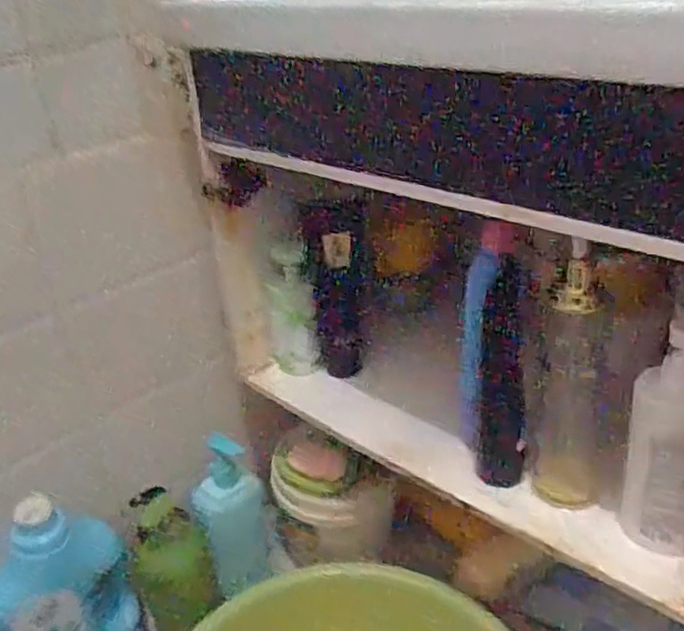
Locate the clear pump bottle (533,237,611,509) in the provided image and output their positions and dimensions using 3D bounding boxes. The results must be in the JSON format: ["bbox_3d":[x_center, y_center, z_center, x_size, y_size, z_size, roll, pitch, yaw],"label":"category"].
[{"bbox_3d":[0.198,0.066,0.596,0.054,0.216,0.042,3,28,17],"label":"clear pump bottle"}]

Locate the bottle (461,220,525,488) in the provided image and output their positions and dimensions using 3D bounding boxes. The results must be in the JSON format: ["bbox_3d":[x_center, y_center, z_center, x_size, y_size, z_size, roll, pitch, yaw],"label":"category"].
[{"bbox_3d":[0.140,0.044,0.642,0.051,0.237,0.061,-4,27,4],"label":"bottle"}]

